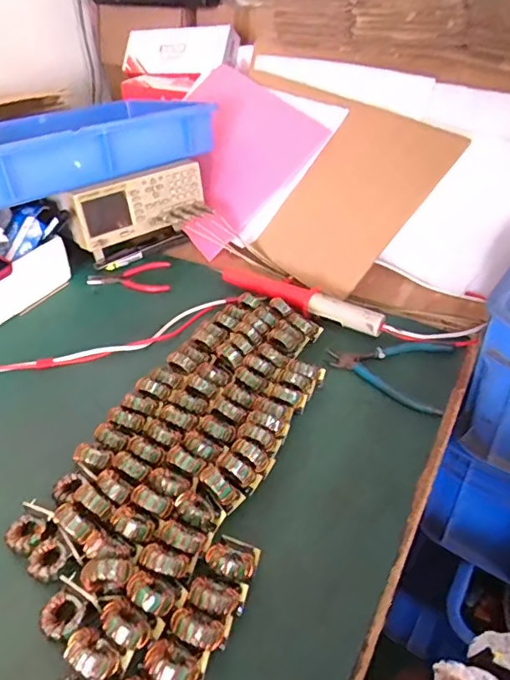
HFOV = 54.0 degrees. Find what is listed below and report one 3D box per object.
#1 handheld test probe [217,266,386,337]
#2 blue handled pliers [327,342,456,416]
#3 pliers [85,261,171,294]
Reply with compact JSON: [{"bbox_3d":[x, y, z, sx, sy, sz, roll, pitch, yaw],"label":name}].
[{"bbox_3d":[0.051,-0.065,0.696,0.268,0.033,0.037,26,46,29],"label":"handheld test probe"},{"bbox_3d":[0.159,0.030,0.596,0.136,0.010,0.123,14,41,18],"label":"blue handled pliers"},{"bbox_3d":[-0.189,-0.090,0.758,0.124,0.011,0.080,-9,40,-10],"label":"pliers"}]

